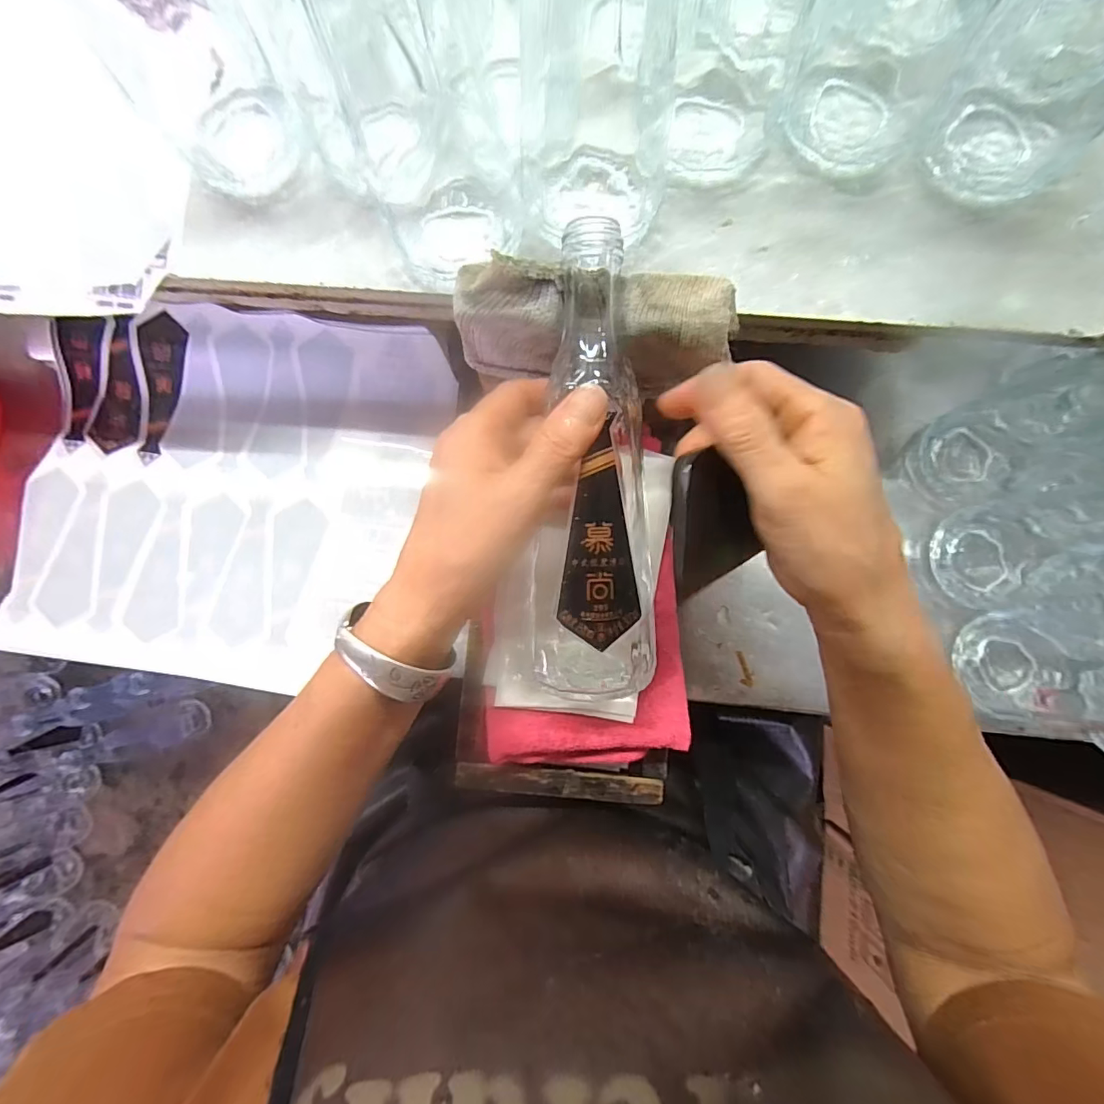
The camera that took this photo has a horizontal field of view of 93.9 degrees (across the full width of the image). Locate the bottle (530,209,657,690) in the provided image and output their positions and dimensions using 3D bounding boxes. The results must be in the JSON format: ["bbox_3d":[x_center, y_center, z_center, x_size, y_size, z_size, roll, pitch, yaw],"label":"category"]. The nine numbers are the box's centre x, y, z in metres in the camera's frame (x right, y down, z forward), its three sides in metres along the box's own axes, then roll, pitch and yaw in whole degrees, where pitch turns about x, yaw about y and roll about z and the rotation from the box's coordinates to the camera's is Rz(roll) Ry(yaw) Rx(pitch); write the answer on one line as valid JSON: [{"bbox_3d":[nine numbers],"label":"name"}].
[{"bbox_3d":[0.022,-0.032,0.239,0.051,0.058,0.221,0,98,4],"label":"bottle"}]

